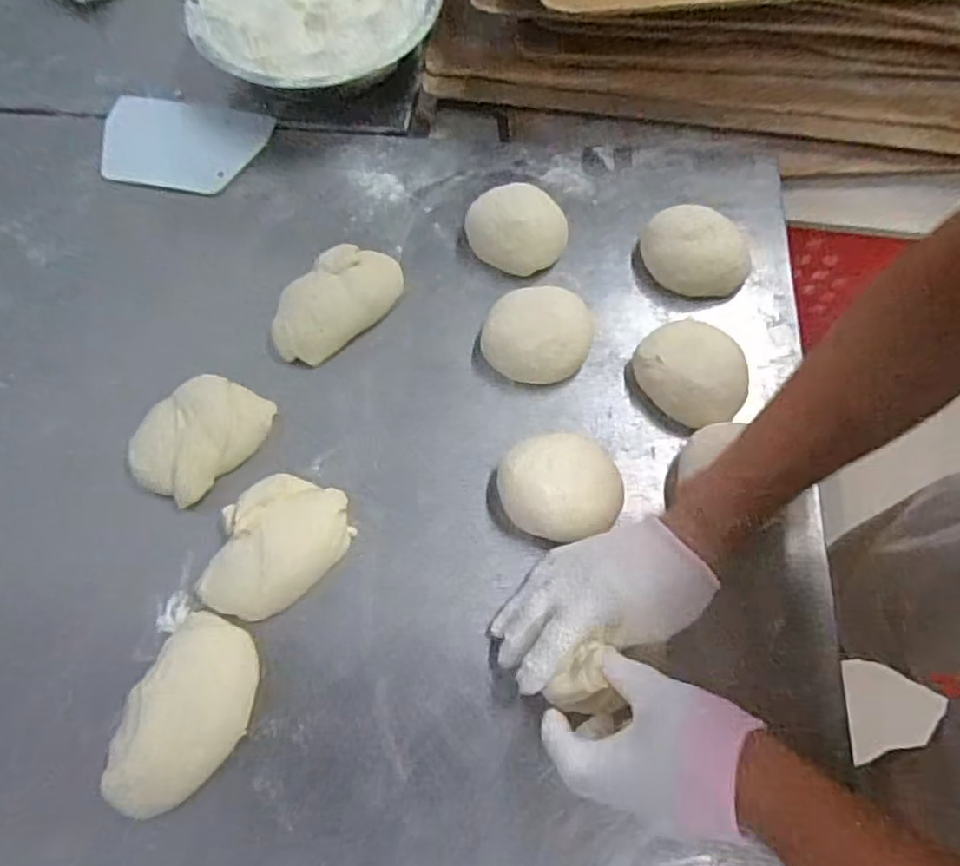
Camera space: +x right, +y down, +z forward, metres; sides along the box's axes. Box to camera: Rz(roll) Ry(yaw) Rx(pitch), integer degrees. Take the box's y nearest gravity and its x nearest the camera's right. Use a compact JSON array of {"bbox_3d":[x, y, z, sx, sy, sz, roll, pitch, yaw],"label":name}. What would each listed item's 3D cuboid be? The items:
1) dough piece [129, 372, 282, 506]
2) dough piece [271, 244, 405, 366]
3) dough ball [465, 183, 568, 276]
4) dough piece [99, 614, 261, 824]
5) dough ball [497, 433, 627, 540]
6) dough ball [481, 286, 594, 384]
[{"bbox_3d":[-0.242,0.000,0.561,0.084,0.040,0.123,40,73,16],"label":"dough piece"},{"bbox_3d":[-0.137,-0.127,0.617,0.140,0.037,0.084,-35,71,-14],"label":"dough piece"},{"bbox_3d":[0.036,-0.204,0.638,0.096,0.036,0.078,15,68,7],"label":"dough ball"},{"bbox_3d":[-0.212,0.204,0.473,0.082,0.033,0.136,18,68,8],"label":"dough piece"},{"bbox_3d":[0.066,0.043,0.535,0.098,0.049,0.088,-16,67,-6],"label":"dough ball"},{"bbox_3d":[0.057,-0.095,0.598,0.093,0.045,0.104,28,70,12],"label":"dough ball"}]

